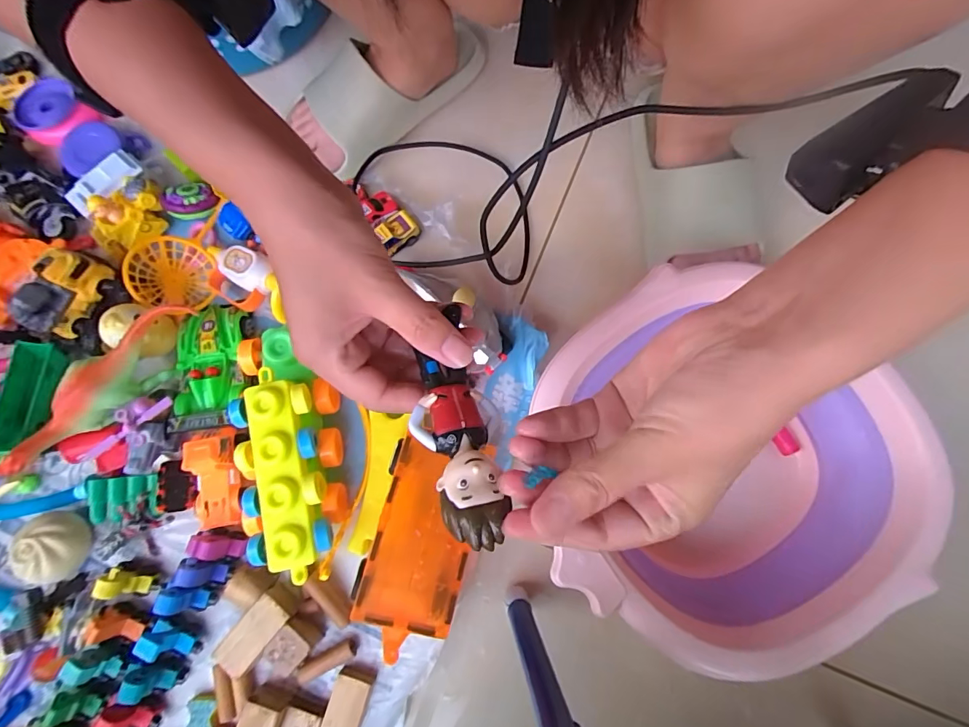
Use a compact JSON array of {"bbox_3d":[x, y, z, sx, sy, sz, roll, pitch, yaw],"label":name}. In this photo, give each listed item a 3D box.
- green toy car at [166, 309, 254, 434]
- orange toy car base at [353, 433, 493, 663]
[{"bbox_3d":[-0.253,0.004,0.421,0.060,0.026,0.114,-4,76,-1],"label":"green toy car"},{"bbox_3d":[-0.052,0.141,0.369,0.078,0.031,0.162,21,74,-14],"label":"orange toy car base"}]

